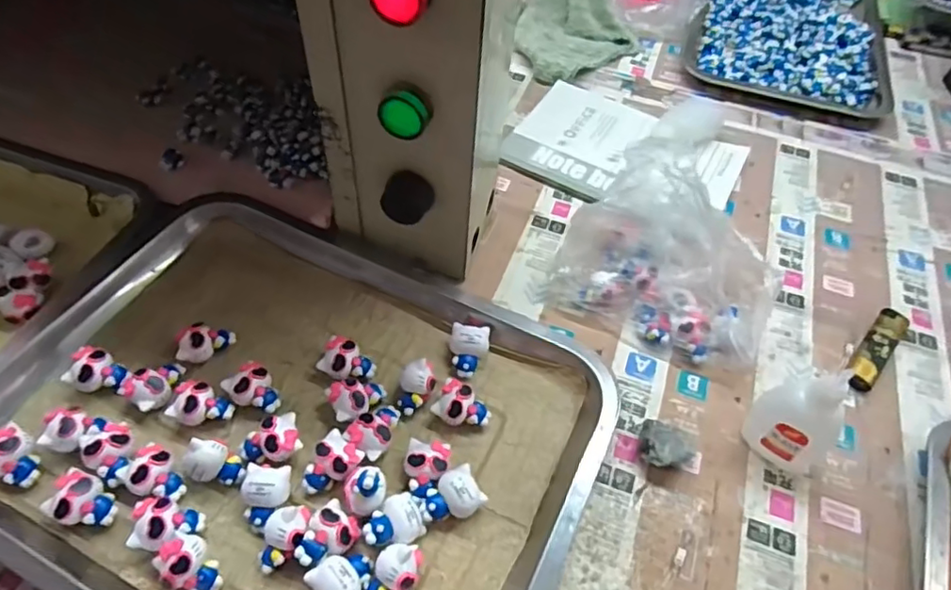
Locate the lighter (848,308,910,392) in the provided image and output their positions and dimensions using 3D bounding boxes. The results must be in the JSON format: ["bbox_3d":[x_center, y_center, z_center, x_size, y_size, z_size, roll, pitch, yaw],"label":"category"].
[{"bbox_3d":[0.294,0.039,0.435,0.019,0.013,0.082,36,59,21],"label":"lighter"}]

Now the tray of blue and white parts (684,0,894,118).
[{"bbox_3d":[0.401,-0.368,0.737,0.214,0.031,0.426,20,55,11],"label":"tray of blue and white parts"}]

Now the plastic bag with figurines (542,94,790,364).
[{"bbox_3d":[0.143,-0.034,0.424,0.149,0.103,0.108,25,56,15],"label":"plastic bag with figurines"}]

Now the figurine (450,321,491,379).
[{"bbox_3d":[-0.004,0.036,0.392,0.025,0.019,0.034,7,53,1],"label":"figurine"}]

